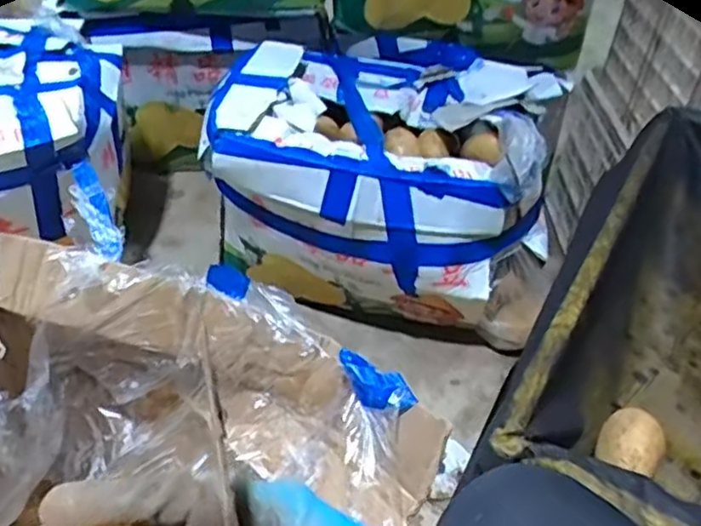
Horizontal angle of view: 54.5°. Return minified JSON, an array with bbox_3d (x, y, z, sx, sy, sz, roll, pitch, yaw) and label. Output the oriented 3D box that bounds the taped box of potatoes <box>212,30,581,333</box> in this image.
[{"bbox_3d":[0.062,-0.155,1.144,0.491,0.317,0.429,13,41,9],"label":"taped box of potatoes"}]

